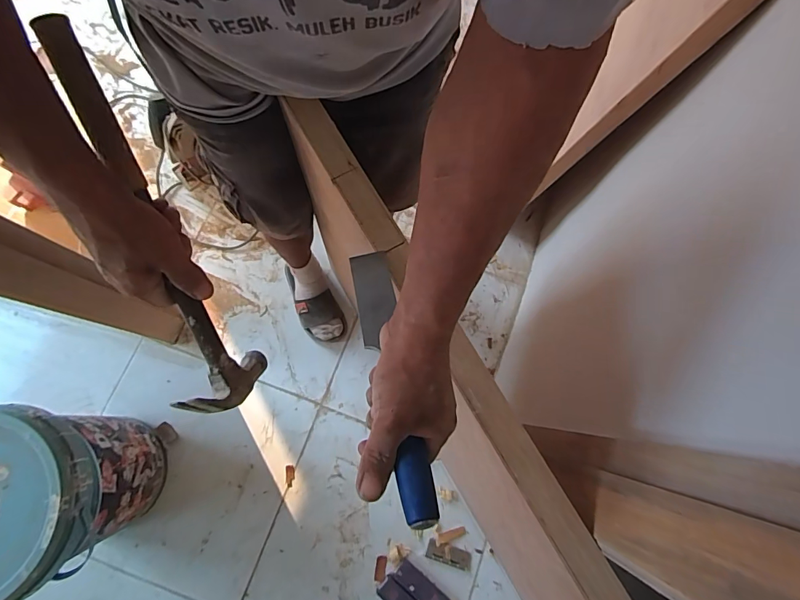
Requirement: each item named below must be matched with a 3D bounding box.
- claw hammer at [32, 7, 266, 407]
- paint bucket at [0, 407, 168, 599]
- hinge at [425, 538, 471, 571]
[{"bbox_3d":[-0.215,-0.048,0.363,0.031,0.106,0.340,-12,111,14],"label":"claw hammer"},{"bbox_3d":[-0.681,0.363,0.807,0.310,0.343,0.301,1,76,-3],"label":"paint bucket"},{"bbox_3d":[0.120,0.613,0.987,0.112,0.010,0.046,18,79,3],"label":"hinge"}]

